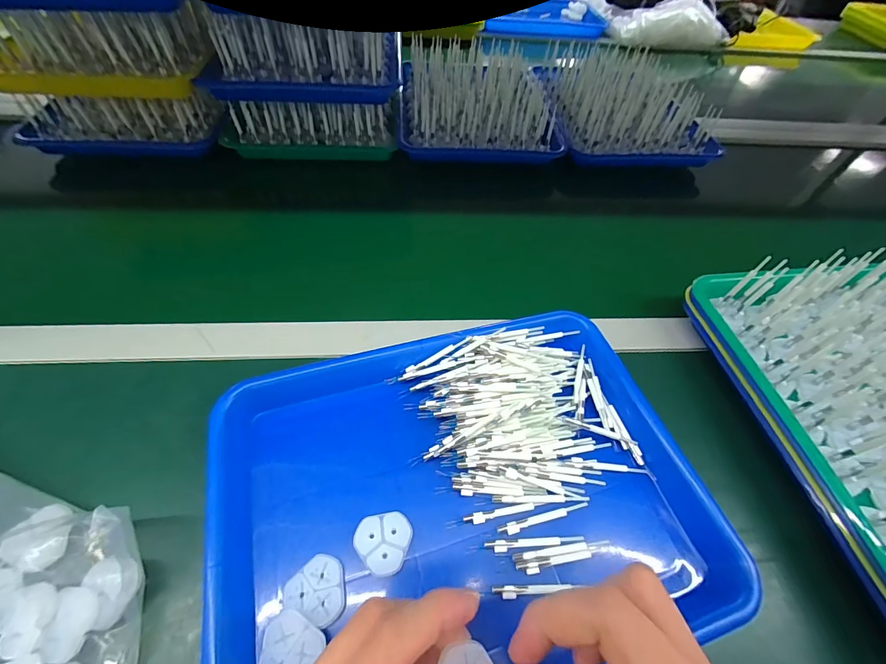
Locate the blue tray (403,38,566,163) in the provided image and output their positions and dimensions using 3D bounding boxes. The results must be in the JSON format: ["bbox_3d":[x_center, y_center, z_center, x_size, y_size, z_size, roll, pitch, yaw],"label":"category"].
[{"bbox_3d":[0.059,-0.378,0.611,0.249,0.058,0.279,1,54,-4],"label":"blue tray"}]

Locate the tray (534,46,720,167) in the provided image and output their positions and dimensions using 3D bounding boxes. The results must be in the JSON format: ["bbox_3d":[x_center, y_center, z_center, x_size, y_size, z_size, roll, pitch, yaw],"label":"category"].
[{"bbox_3d":[0.295,-0.383,0.632,0.232,0.066,0.276,-2,54,-6],"label":"tray"}]

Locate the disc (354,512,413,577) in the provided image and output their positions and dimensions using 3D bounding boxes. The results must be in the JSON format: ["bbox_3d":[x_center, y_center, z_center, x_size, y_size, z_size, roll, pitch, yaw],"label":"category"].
[{"bbox_3d":[-0.040,0.142,0.255,0.036,0.009,0.036,2,54,-3],"label":"disc"}]

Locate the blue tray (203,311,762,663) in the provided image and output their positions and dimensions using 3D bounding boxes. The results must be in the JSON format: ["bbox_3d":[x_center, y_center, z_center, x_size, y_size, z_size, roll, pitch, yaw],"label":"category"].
[{"bbox_3d":[0.016,0.109,0.271,0.324,0.040,0.239,-10,55,-11],"label":"blue tray"}]

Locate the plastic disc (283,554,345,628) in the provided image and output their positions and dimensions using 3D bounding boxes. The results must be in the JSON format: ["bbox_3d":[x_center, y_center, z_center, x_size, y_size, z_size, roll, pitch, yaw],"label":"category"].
[{"bbox_3d":[-0.077,0.160,0.238,0.036,0.013,0.032,20,55,10],"label":"plastic disc"}]

